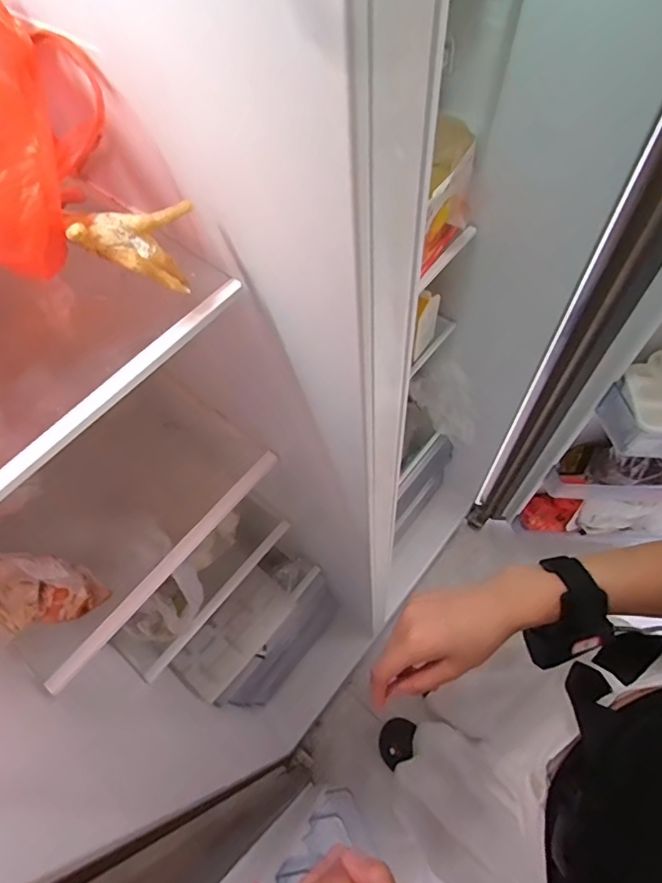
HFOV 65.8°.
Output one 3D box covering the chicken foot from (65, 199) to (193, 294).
[{"bbox_3d":[-0.084,-0.087,0.233,0.052,0.027,0.029,-23,63,-9],"label":"chicken foot"}]

